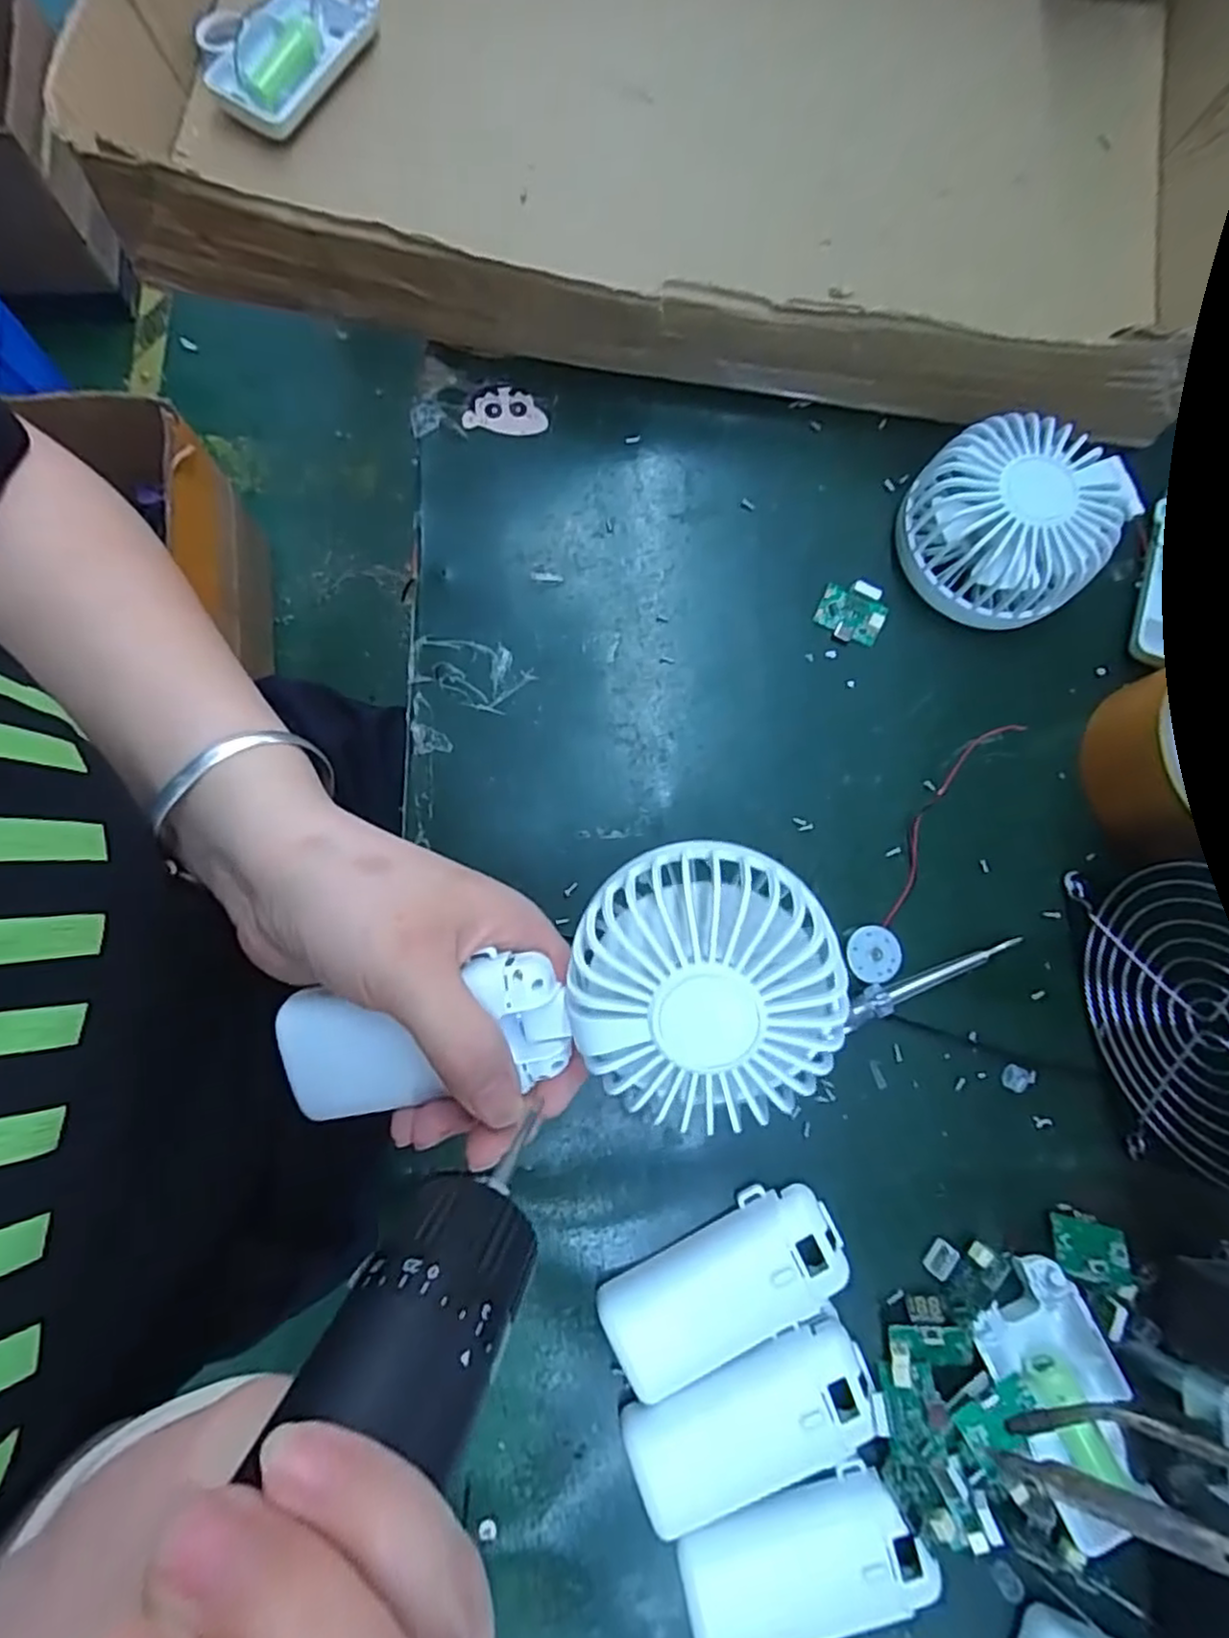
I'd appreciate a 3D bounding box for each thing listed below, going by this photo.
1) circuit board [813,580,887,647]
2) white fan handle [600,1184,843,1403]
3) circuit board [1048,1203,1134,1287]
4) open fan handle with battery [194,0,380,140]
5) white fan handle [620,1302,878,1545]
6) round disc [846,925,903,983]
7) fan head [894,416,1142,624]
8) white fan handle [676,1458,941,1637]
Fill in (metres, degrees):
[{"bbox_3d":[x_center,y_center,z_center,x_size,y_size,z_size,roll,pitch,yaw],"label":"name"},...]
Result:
[{"bbox_3d":[0.111,-0.096,0.325,0.030,0.018,0.021,28,80,4],"label":"circuit board"},{"bbox_3d":[0.043,0.181,0.271,0.094,0.017,0.047,-30,82,-6],"label":"white fan handle"},{"bbox_3d":[0.190,0.170,0.280,0.031,0.005,0.025,12,54,1],"label":"circuit board"},{"bbox_3d":[-0.166,-0.390,0.356,0.059,0.027,0.092,35,81,5],"label":"open fan handle with battery"},{"bbox_3d":[0.052,0.229,0.264,0.093,0.012,0.046,-23,81,-5],"label":"white fan handle"},{"bbox_3d":[0.110,0.058,0.299,0.023,0.008,0.023,0,80,-1],"label":"round disc"},{"bbox_3d":[0.177,-0.132,0.320,0.081,0.045,0.082,0,80,-1],"label":"fan head"},{"bbox_3d":[0.069,0.275,0.257,0.088,0.011,0.043,-19,81,-5],"label":"white fan handle"}]

